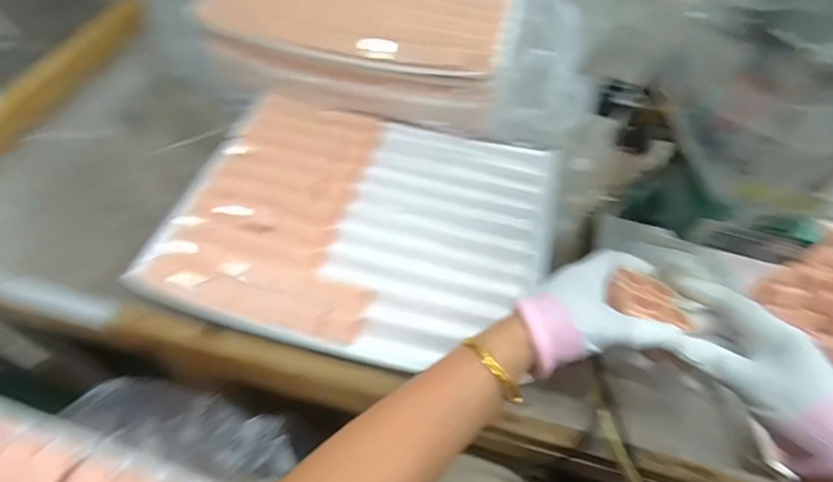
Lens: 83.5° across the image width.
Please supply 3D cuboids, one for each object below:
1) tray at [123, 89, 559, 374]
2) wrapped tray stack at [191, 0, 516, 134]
[{"bbox_3d":[-0.050,-0.030,0.515,0.379,0.029,0.312,14,56,5],"label":"tray"},{"bbox_3d":[-0.067,-0.305,0.635,0.399,0.103,0.262,13,55,4],"label":"wrapped tray stack"}]

